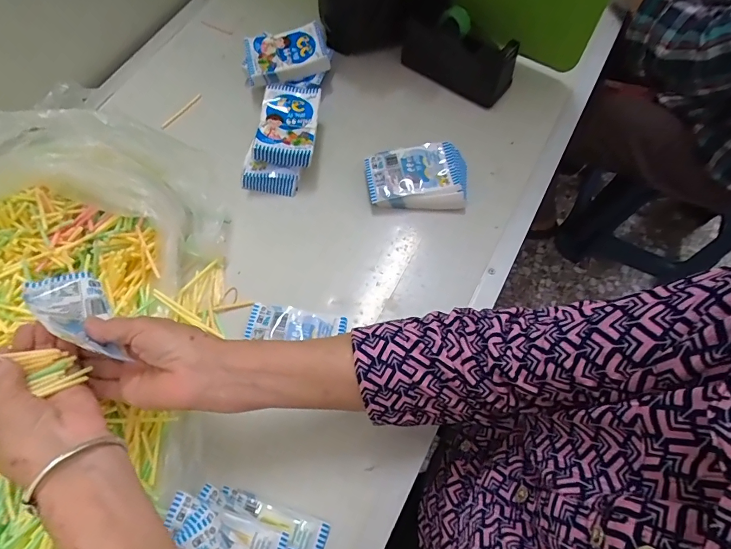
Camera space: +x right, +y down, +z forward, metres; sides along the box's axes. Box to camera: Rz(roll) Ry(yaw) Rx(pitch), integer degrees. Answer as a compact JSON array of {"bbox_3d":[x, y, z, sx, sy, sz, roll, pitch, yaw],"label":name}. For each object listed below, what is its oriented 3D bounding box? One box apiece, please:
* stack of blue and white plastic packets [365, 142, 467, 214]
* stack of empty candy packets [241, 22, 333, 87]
[{"bbox_3d":[0.061,-0.119,0.502,0.118,0.031,0.077,3,67,3],"label":"stack of blue and white plastic packets"},{"bbox_3d":[-0.109,-0.301,0.560,0.113,0.024,0.075,-15,67,-5],"label":"stack of empty candy packets"}]

